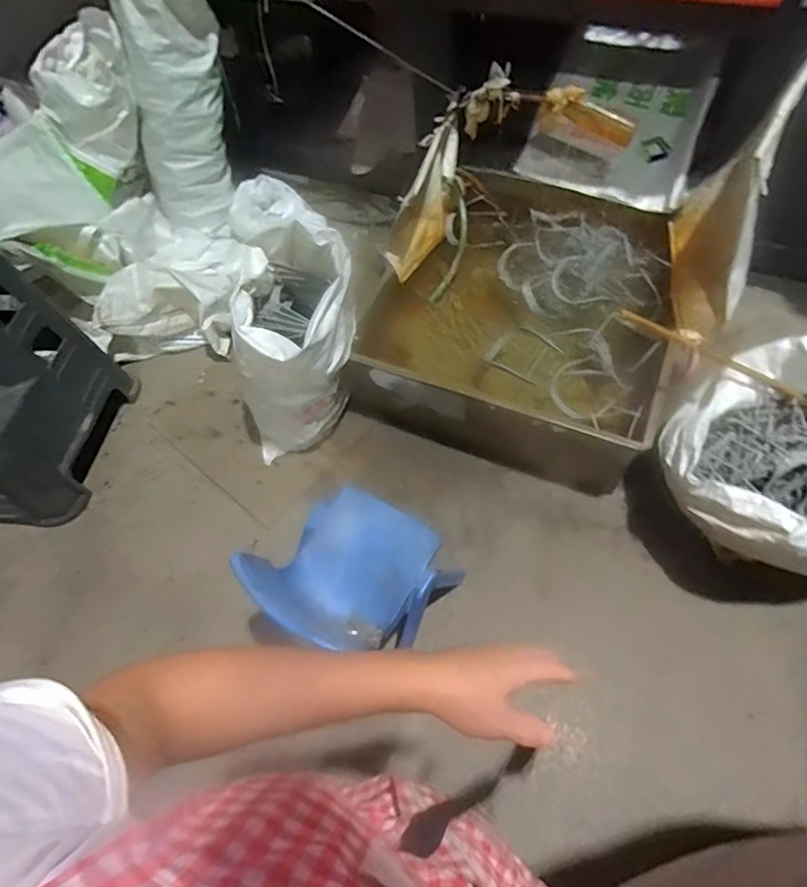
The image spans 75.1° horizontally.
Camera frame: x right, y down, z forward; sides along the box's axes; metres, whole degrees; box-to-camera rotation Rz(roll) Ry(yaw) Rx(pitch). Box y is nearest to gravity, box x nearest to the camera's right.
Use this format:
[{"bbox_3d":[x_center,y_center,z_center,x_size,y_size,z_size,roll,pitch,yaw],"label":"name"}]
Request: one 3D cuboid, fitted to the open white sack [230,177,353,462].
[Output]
[{"bbox_3d":[-0.289,-0.253,1.453,0.345,0.525,0.397,-8,59,-1],"label":"open white sack"}]

